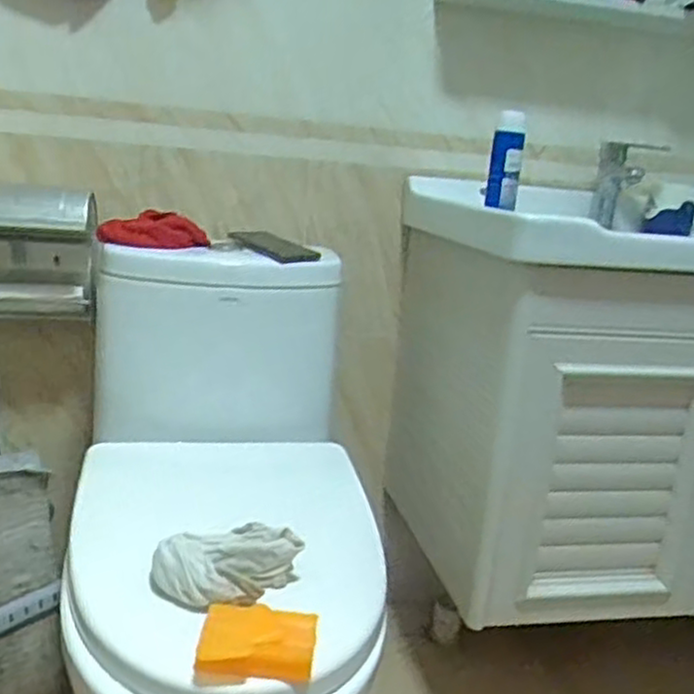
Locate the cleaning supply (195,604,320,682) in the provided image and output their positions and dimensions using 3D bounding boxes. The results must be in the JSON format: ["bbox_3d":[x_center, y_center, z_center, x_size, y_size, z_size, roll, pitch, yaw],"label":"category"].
[{"bbox_3d":[-0.079,0.265,0.664,0.100,0.034,0.061,5,14,-1],"label":"cleaning supply"}]

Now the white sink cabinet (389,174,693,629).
[{"bbox_3d":[0.476,0.081,1.170,0.733,0.536,0.459,3,14,-8],"label":"white sink cabinet"}]

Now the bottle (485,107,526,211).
[{"bbox_3d":[0.232,-0.270,1.080,0.045,0.132,0.042,8,14,11],"label":"bottle"}]

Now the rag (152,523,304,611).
[{"bbox_3d":[-0.124,0.220,0.750,0.132,0.049,0.099,9,15,14],"label":"rag"}]

